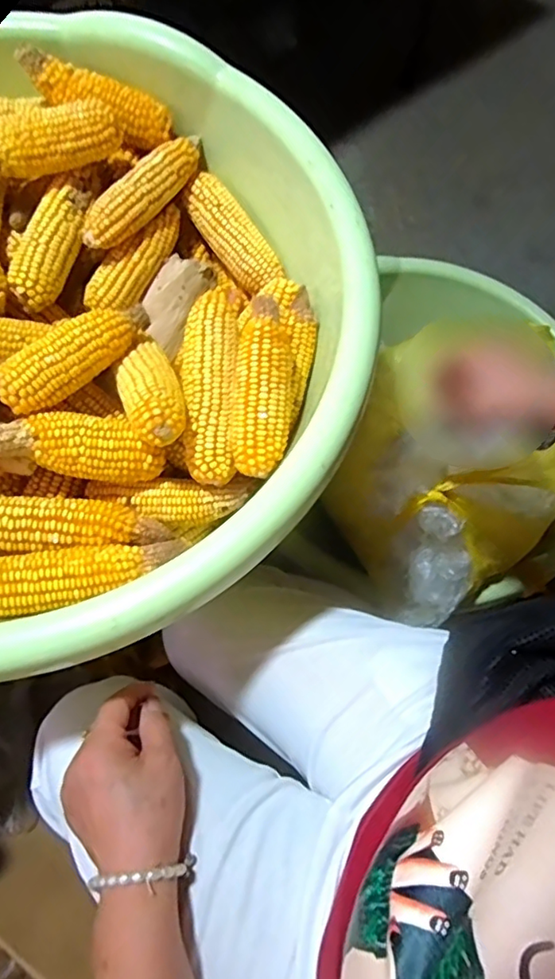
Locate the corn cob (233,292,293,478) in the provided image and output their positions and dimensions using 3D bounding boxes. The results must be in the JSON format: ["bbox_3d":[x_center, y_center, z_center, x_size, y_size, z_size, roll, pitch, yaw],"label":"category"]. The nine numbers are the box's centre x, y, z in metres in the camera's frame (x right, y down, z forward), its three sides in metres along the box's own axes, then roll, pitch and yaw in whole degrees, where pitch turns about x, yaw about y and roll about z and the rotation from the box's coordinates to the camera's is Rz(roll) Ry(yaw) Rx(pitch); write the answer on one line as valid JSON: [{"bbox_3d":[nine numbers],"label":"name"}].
[{"bbox_3d":[-0.011,-0.079,0.439,0.044,0.038,0.136,4,89,-1],"label":"corn cob"}]

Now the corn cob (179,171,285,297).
[{"bbox_3d":[-0.046,-0.252,0.553,0.042,0.036,0.129,-34,74,-14],"label":"corn cob"}]

